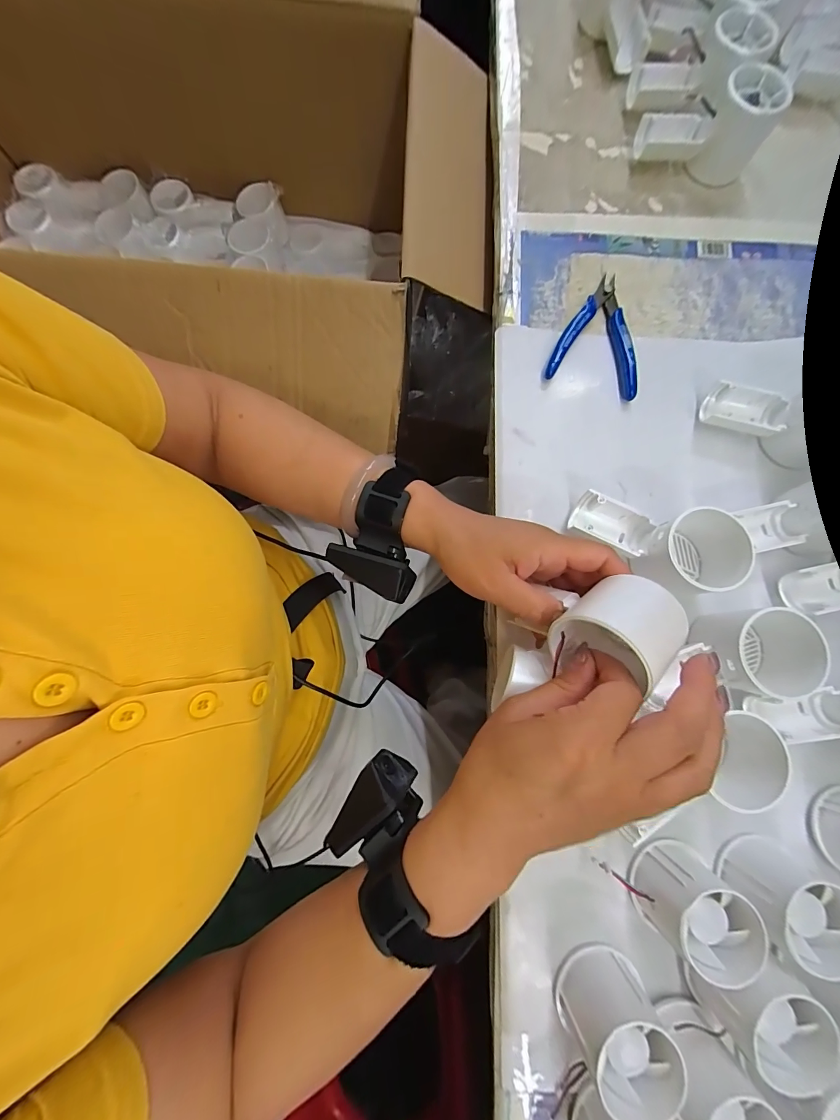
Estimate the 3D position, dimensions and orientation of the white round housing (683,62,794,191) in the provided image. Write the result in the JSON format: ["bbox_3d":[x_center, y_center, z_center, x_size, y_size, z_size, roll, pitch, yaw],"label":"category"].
[{"bbox_3d":[0.298,-0.404,0.366,0.055,0.060,0.055,0,79,-1],"label":"white round housing"}]

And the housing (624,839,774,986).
[{"bbox_3d":[0.175,0.224,0.250,0.057,0.046,0.053,0,79,-1],"label":"housing"}]

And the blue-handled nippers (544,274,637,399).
[{"bbox_3d":[0.164,-0.205,0.346,0.078,0.014,0.113,16,80,2],"label":"blue-handled nippers"}]

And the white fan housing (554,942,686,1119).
[{"bbox_3d":[0.120,0.285,0.236,0.053,0.048,0.053,-30,81,-6],"label":"white fan housing"}]

